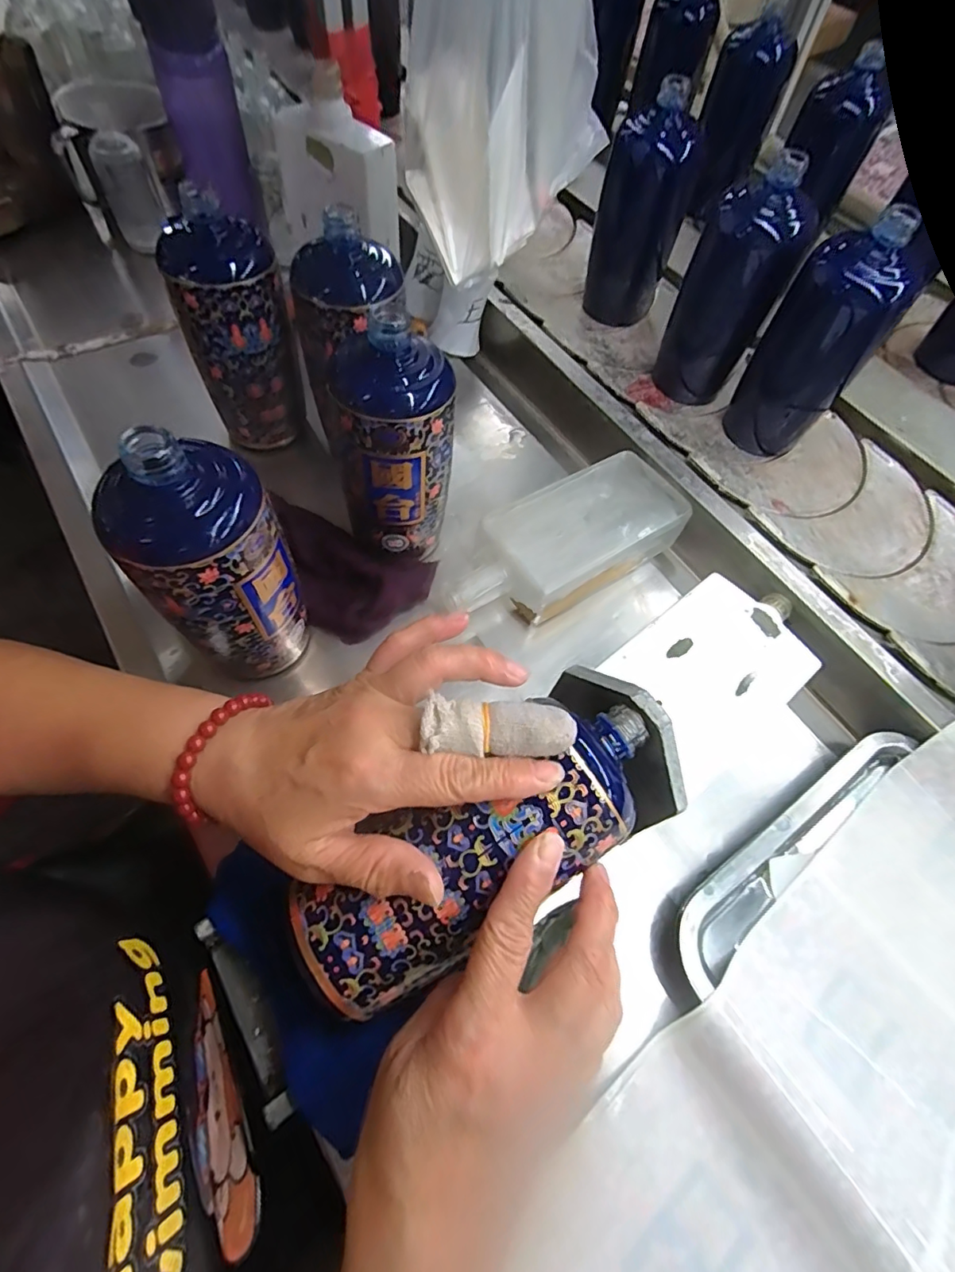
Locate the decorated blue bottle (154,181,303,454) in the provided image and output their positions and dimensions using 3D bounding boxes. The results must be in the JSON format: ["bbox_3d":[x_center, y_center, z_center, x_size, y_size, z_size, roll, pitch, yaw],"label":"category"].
[{"bbox_3d":[-0.191,-0.246,0.435,0.078,0.174,0.067,-14,65,-10],"label":"decorated blue bottle"}]

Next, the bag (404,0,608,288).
[{"bbox_3d":[0.026,-0.408,0.311,0.062,0.301,0.166,40,68,15],"label":"bag"}]

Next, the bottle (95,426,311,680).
[{"bbox_3d":[-0.153,-0.043,0.317,0.077,0.169,0.071,-30,69,-17],"label":"bottle"}]

